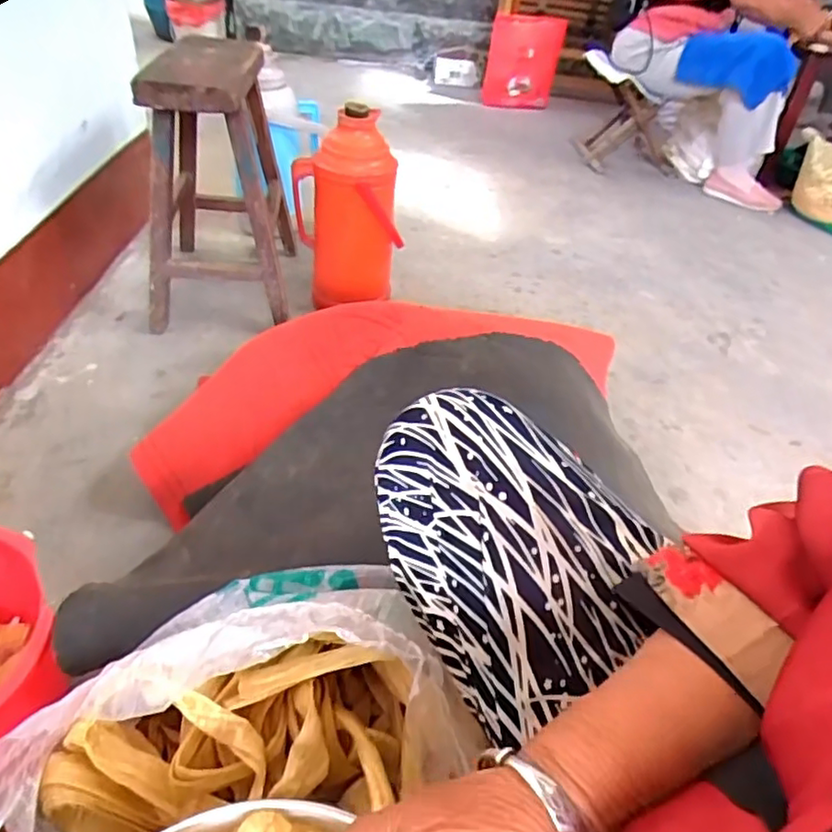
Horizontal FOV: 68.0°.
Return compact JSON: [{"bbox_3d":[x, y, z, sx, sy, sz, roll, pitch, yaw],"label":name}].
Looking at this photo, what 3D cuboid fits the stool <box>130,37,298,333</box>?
[{"bbox_3d":[-0.368,-0.435,1.169,0.242,0.439,0.377,1,41,-8],"label":"stool"}]

